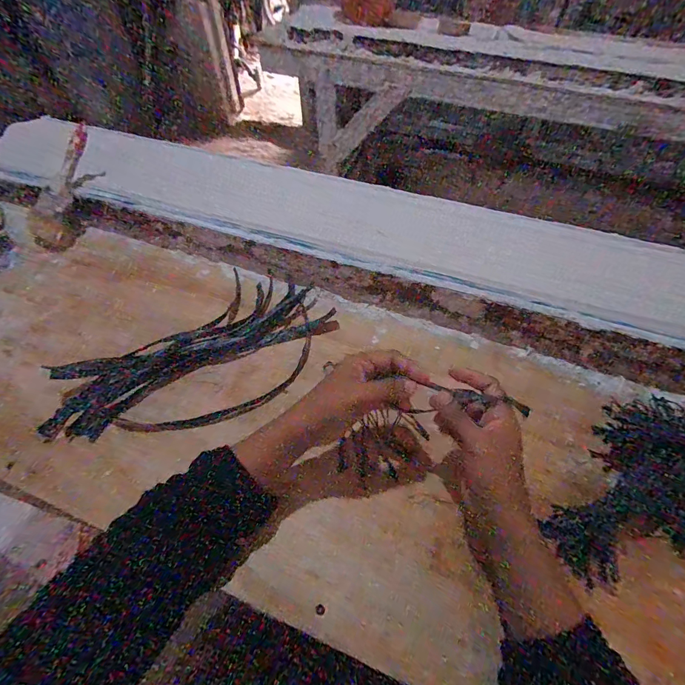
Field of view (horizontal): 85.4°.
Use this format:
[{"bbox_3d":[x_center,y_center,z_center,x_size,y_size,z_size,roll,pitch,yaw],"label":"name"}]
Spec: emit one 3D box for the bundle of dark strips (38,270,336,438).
[{"bbox_3d":[-0.172,0.013,0.456,0.333,0.029,0.169,-25,59,-18],"label":"bundle of dark strips"}]

